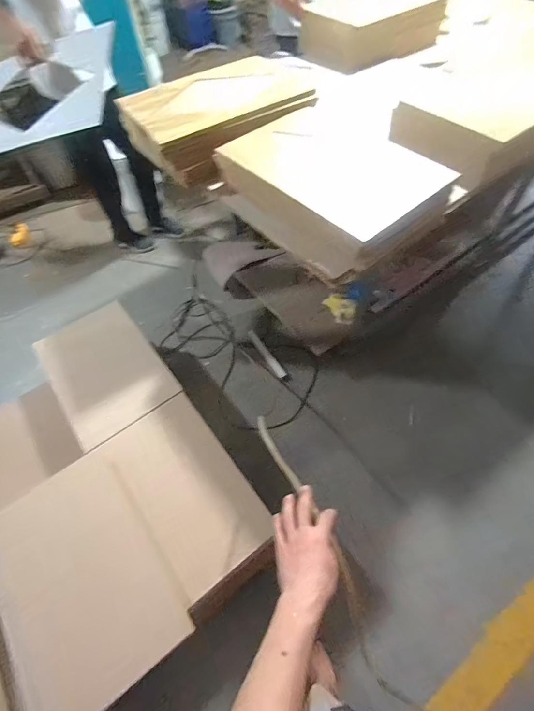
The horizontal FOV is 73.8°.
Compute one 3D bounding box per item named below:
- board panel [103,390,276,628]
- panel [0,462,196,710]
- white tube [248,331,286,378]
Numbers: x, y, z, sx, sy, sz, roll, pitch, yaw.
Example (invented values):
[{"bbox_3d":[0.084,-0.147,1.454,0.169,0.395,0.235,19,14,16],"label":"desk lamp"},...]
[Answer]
[{"bbox_3d":[-0.223,0.422,1.072,0.309,0.038,0.561,-32,75,-19],"label":"board panel"},{"bbox_3d":[-0.474,0.611,0.929,0.369,0.027,0.495,-28,76,-28],"label":"panel"},{"bbox_3d":[-0.003,-0.006,1.671,0.041,0.016,0.267,-32,74,-16],"label":"white tube"}]

